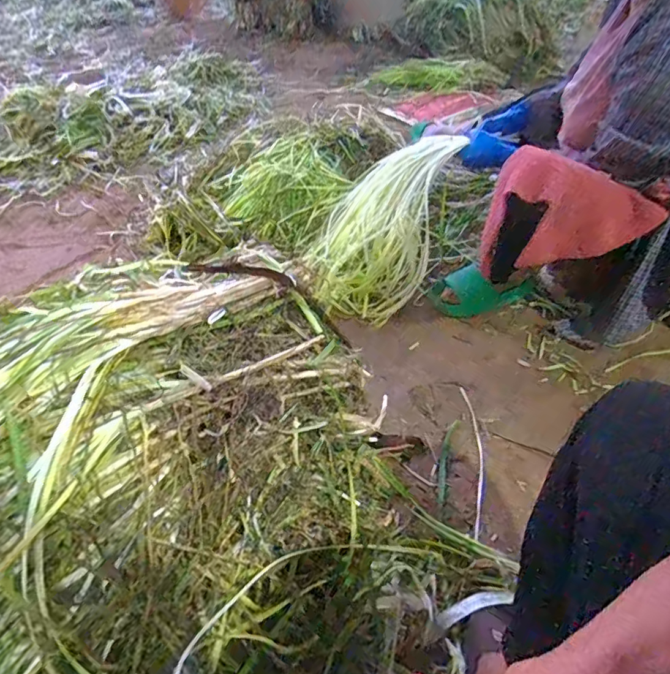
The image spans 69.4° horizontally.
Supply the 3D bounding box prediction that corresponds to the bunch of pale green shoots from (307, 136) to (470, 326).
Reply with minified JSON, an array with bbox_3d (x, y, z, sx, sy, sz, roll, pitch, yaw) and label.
[{"bbox_3d":[0.082,-0.268,1.109,0.267,0.259,0.344,21,51,22],"label":"bunch of pale green shoots"}]

